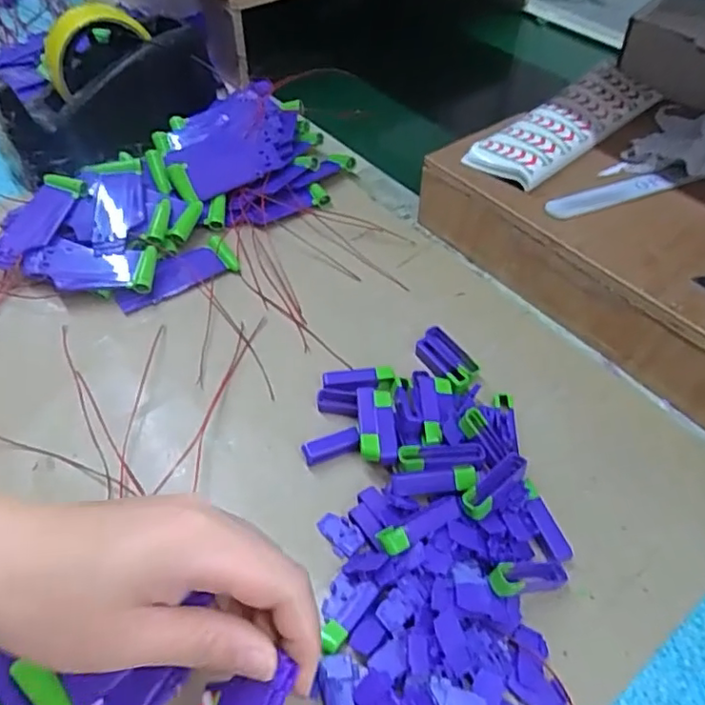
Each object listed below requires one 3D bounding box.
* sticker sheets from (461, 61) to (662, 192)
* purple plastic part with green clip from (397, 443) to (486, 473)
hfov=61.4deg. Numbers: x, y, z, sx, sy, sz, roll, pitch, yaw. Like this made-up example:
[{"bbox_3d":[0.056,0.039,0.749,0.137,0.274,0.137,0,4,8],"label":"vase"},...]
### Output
[{"bbox_3d":[0.167,-0.180,0.458,0.179,0.018,0.055,-37,60,-25],"label":"sticker sheets"},{"bbox_3d":[0.048,0.057,0.324,0.047,0.005,0.014,-2,49,-3],"label":"purple plastic part with green clip"}]

